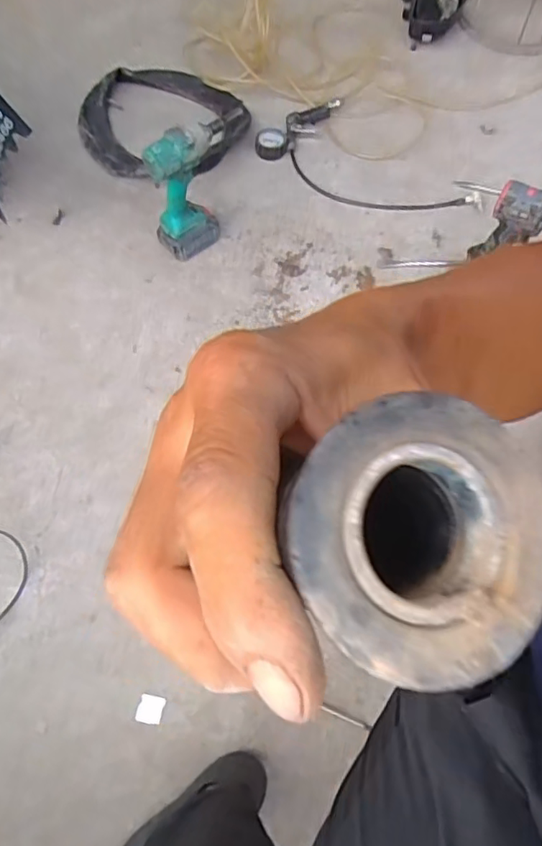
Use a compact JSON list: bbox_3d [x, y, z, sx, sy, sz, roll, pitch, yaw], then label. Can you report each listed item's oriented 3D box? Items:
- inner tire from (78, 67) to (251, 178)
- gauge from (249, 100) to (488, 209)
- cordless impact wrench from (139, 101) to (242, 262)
[{"bbox_3d":[-0.246,-0.694,1.255,0.391,0.043,0.359,15,64,6],"label":"inner tire"},{"bbox_3d":[0.217,-0.572,1.235,0.482,0.035,0.246,33,67,14],"label":"gauge"},{"bbox_3d":[-0.149,-0.444,1.042,0.084,0.240,0.157,33,67,14],"label":"cordless impact wrench"}]

